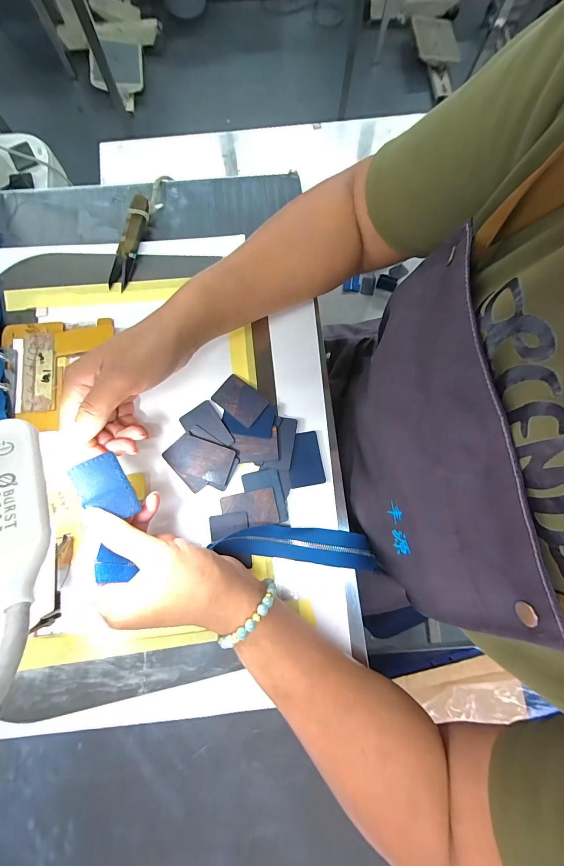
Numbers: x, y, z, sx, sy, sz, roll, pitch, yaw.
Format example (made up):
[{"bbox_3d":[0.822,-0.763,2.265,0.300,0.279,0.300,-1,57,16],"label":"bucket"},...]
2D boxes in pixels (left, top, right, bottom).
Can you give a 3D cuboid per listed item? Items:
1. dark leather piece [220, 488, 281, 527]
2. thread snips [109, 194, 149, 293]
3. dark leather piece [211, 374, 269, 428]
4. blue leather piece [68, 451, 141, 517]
[{"bbox_3d":[-0.030,0.071,0.300,0.051,0.004,0.033,-10,80,-3],"label":"dark leather piece"},{"bbox_3d":[-0.166,-0.208,0.348,0.023,0.017,0.104,15,79,2],"label":"thread snips"},{"bbox_3d":[-0.042,-0.034,0.319,0.051,0.006,0.036,38,81,6],"label":"dark leather piece"},{"bbox_3d":[-0.130,0.042,0.237,0.033,0.004,0.049,-28,93,-36],"label":"blue leather piece"}]

